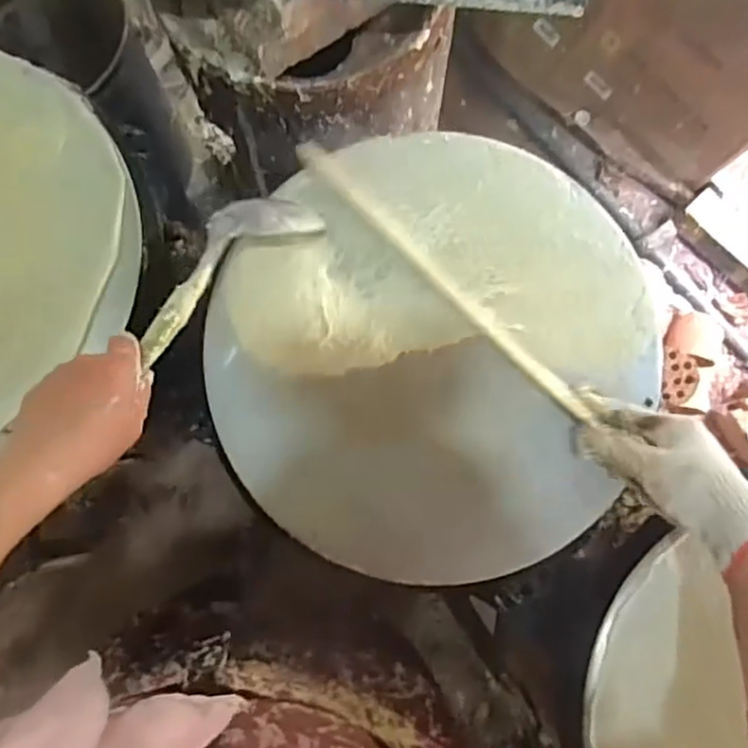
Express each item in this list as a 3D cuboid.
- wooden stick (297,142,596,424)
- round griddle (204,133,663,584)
[{"bbox_3d":[0.052,-0.085,0.617,0.018,0.010,0.334,-42,78,-8],"label":"wooden stick"},{"bbox_3d":[0.056,-0.020,0.620,0.364,0.047,0.369,0,80,-1],"label":"round griddle"}]

